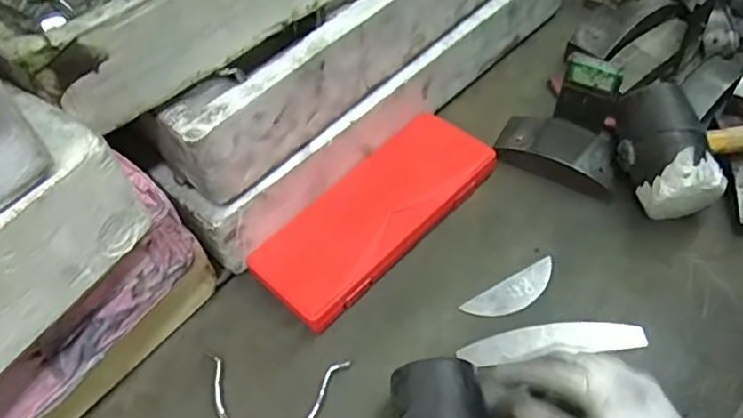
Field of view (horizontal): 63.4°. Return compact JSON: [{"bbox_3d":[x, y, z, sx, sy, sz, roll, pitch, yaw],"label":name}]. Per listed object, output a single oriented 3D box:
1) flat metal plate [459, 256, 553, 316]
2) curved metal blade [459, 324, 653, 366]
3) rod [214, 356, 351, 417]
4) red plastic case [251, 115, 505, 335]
[{"bbox_3d":[0.129,0.075,0.541,0.095,0.005,0.031,-24,55,-16],"label":"flat metal plate"},{"bbox_3d":[0.152,0.111,0.507,0.153,0.006,0.026,-6,54,-1],"label":"curved metal blade"},{"bbox_3d":[-0.077,0.153,0.485,0.112,0.011,0.067,1,54,4],"label":"rod"},{"bbox_3d":[0.003,0.002,0.576,0.100,0.033,0.243,37,64,27],"label":"red plastic case"}]

